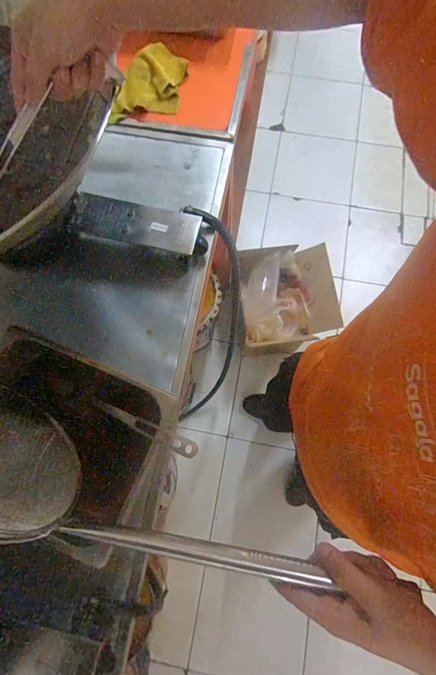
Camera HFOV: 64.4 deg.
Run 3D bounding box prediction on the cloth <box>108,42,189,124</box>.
[{"bbox_3d":[-0.164,-0.608,0.817,0.158,0.054,0.217,8,75,3],"label":"cloth"}]

